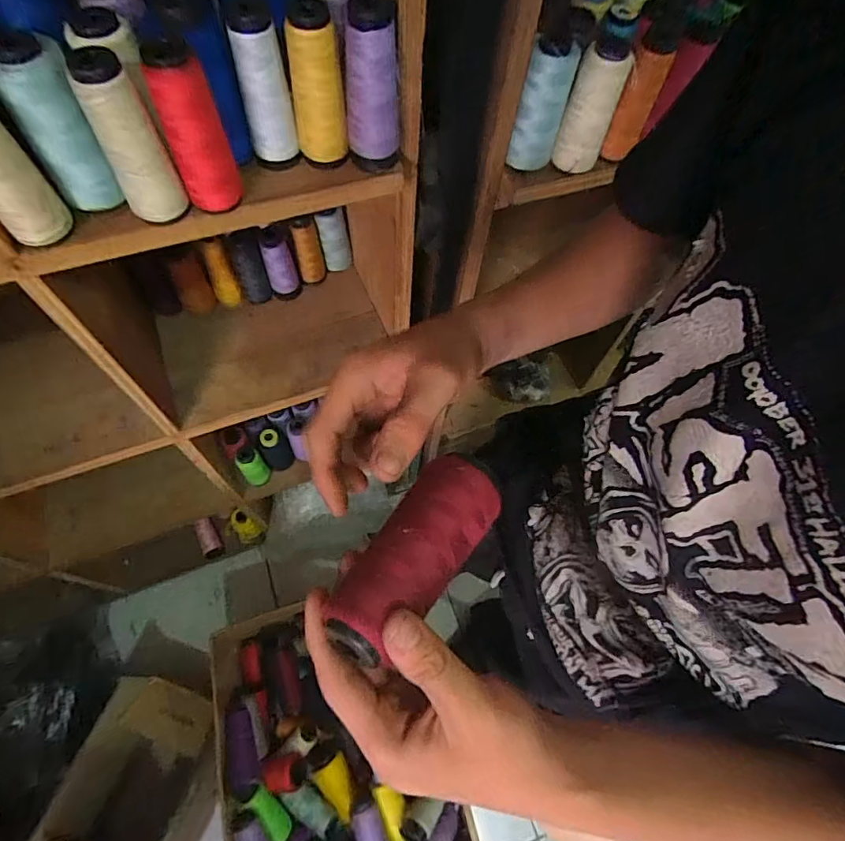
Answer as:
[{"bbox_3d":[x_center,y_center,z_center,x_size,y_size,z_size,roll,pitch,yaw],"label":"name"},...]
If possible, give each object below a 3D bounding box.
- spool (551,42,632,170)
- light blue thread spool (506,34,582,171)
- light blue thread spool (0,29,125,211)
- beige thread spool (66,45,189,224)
[{"bbox_3d":[0.165,-0.302,0.478,0.045,0.099,0.054,22,64,7],"label":"spool"},{"bbox_3d":[0.115,-0.300,0.469,0.042,0.105,0.043,2,63,-3],"label":"light blue thread spool"},{"bbox_3d":[-0.256,-0.207,0.348,0.044,0.103,0.047,2,63,-3],"label":"light blue thread spool"},{"bbox_3d":[-0.206,-0.195,0.347,0.039,0.106,0.031,-28,68,-17],"label":"beige thread spool"}]

